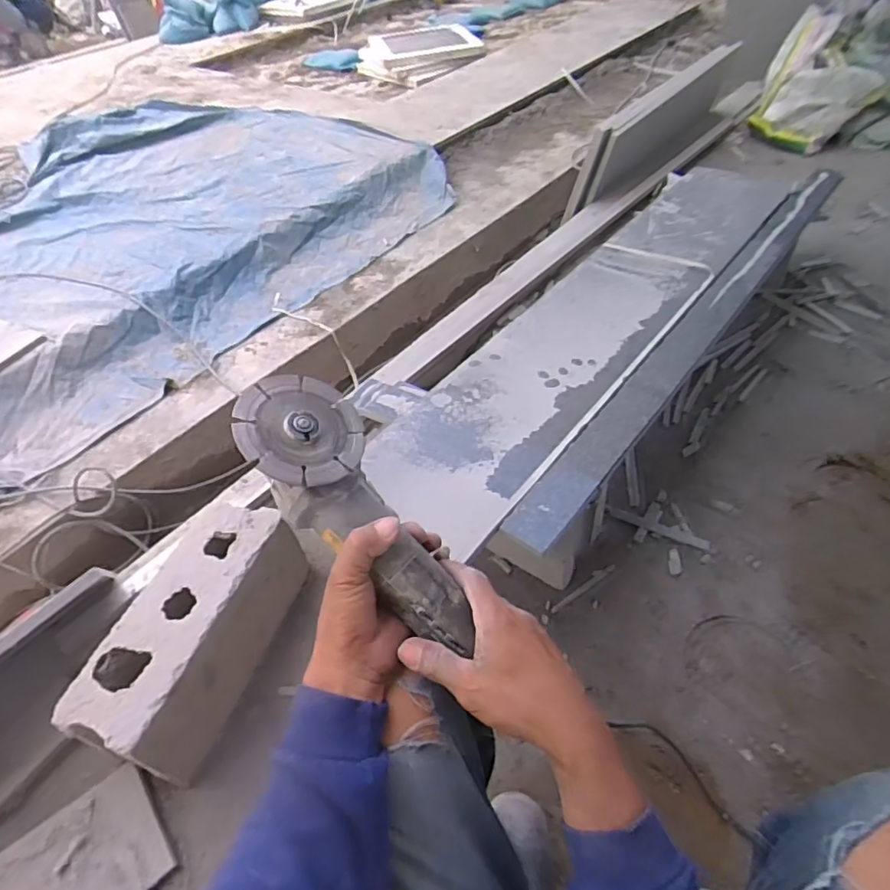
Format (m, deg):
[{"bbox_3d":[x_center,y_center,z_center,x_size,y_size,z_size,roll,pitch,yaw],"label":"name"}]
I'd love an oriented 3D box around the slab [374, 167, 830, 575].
[{"bbox_3d":[0.406,-0.303,1.154,0.373,0.073,1.463,30,57,29],"label":"slab"}]

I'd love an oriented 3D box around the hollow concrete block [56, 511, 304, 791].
[{"bbox_3d":[-0.388,0.291,0.878,0.154,0.156,0.371,13,51,15],"label":"hollow concrete block"}]

